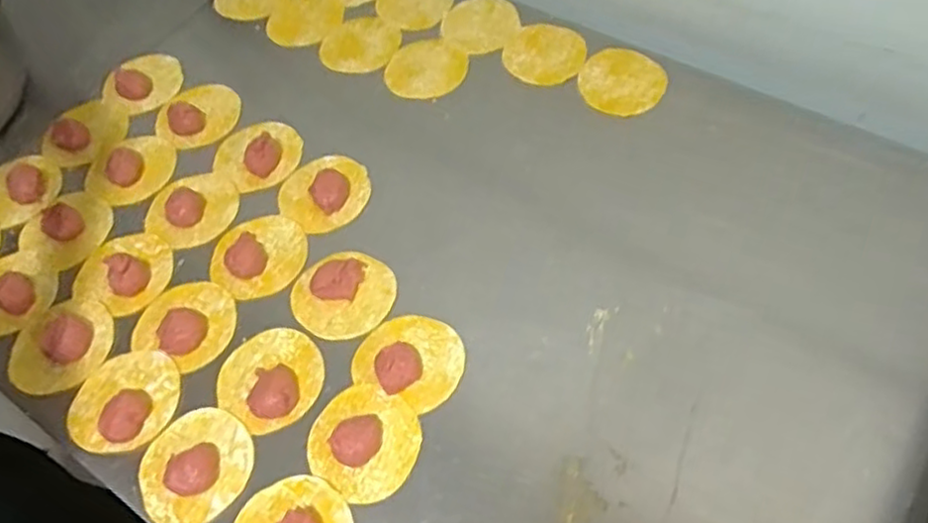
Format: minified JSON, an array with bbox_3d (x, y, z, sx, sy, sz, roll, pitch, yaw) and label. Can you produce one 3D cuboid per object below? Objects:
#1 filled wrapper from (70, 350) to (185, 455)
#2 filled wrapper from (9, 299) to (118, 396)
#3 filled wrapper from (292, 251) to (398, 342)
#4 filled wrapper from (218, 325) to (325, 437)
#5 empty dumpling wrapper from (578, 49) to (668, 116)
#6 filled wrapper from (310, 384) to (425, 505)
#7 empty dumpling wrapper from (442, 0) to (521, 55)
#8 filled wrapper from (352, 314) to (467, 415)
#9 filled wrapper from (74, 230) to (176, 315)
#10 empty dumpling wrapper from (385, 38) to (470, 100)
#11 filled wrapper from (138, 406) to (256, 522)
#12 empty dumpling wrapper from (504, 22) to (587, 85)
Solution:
[{"bbox_3d":[-0.265,0.106,0.546,0.082,0.022,0.078,-2,57,3],"label":"filled wrapper"},{"bbox_3d":[-0.334,0.065,0.581,0.081,0.021,0.080,-2,57,3],"label":"filled wrapper"},{"bbox_3d":[-0.101,0.024,0.583,0.082,0.015,0.078,20,61,16],"label":"filled wrapper"},{"bbox_3d":[-0.152,0.087,0.550,0.078,0.028,0.080,-2,57,3],"label":"filled wrapper"},{"bbox_3d":[0.153,-0.176,0.690,0.078,0.004,0.082,-4,60,6],"label":"empty dumpling wrapper"},{"bbox_3d":[-0.074,0.128,0.513,0.080,0.015,0.077,-2,57,3],"label":"filled wrapper"},{"bbox_3d":[0.019,-0.253,0.753,0.080,0.004,0.078,-3,61,6],"label":"empty dumpling wrapper"},{"bbox_3d":[-0.041,0.071,0.545,0.080,0.024,0.070,23,62,18],"label":"filled wrapper"},{"bbox_3d":[-0.296,0.004,0.613,0.079,0.021,0.075,23,62,18],"label":"filled wrapper"},{"bbox_3d":[-0.038,-0.199,0.724,0.079,0.004,0.085,19,61,15],"label":"empty dumpling wrapper"},{"bbox_3d":[-0.198,0.148,0.514,0.078,0.020,0.083,-2,57,3],"label":"filled wrapper"},{"bbox_3d":[0.084,-0.214,0.721,0.078,0.005,0.086,15,63,11],"label":"empty dumpling wrapper"}]

